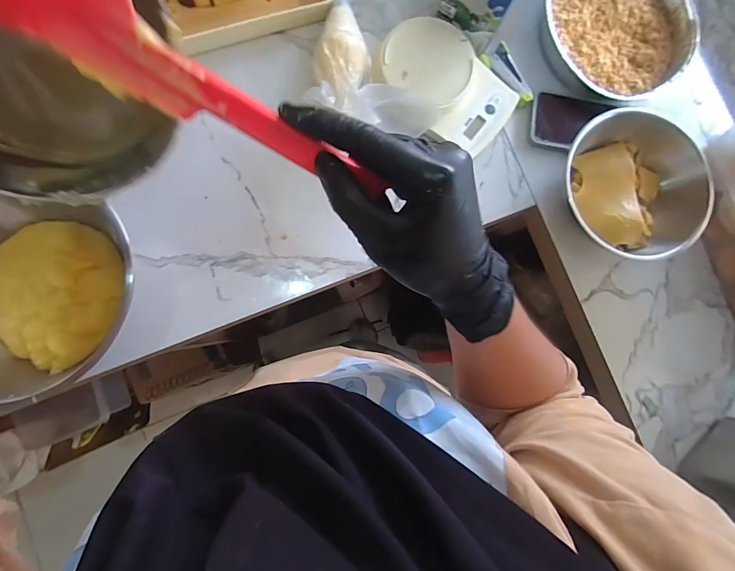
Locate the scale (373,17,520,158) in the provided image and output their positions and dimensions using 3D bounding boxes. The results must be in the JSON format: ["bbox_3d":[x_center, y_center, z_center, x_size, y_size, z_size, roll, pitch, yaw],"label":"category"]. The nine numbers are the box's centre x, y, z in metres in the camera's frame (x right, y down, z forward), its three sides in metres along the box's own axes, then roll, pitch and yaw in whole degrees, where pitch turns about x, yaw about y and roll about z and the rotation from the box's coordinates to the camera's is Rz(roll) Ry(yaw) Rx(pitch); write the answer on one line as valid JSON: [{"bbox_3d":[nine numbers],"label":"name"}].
[{"bbox_3d":[0.102,-0.265,0.498,0.188,0.042,0.140,43,82,0],"label":"scale"}]

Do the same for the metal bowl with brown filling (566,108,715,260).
[{"bbox_3d":[0.332,-0.124,0.489,0.176,0.079,0.185,1,84,-6],"label":"metal bowl with brown filling"}]

